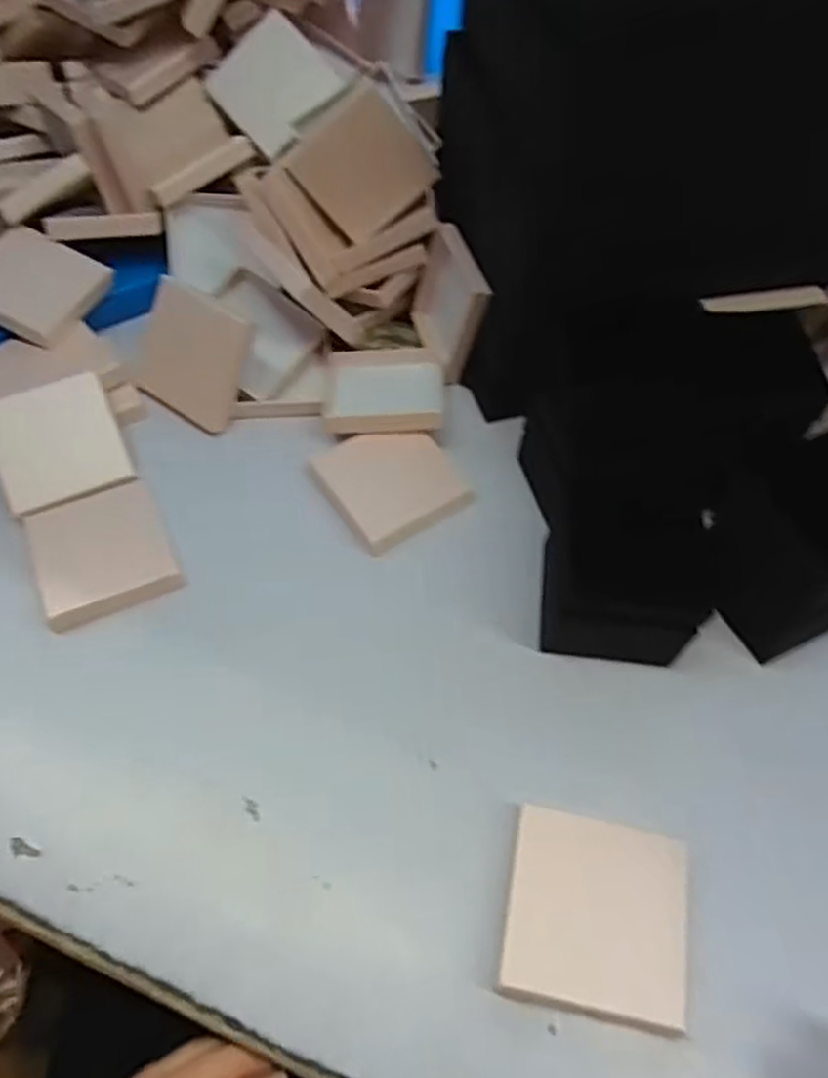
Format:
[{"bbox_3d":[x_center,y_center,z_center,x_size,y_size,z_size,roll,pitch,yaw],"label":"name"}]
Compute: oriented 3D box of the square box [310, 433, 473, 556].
[{"bbox_3d":[-0.015,-0.037,0.466,0.075,0.008,0.079,-30,62,-19],"label":"square box"}]

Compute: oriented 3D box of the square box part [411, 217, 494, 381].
[{"bbox_3d":[0.023,-0.159,0.510,0.011,0.076,0.079,-9,54,-25],"label":"square box part"}]

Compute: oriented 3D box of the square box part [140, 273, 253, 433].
[{"bbox_3d":[-0.144,-0.119,0.494,0.071,0.078,0.010,26,26,9],"label":"square box part"}]

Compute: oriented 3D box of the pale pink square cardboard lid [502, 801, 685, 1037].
[{"bbox_3d":[0.081,0.167,0.337,0.077,0.012,0.077,11,57,6],"label":"pale pink square cardboard lid"}]

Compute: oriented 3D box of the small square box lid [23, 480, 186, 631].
[{"bbox_3d":[-0.180,0.006,0.438,0.071,0.017,0.081,-22,60,-15],"label":"small square box lid"}]

